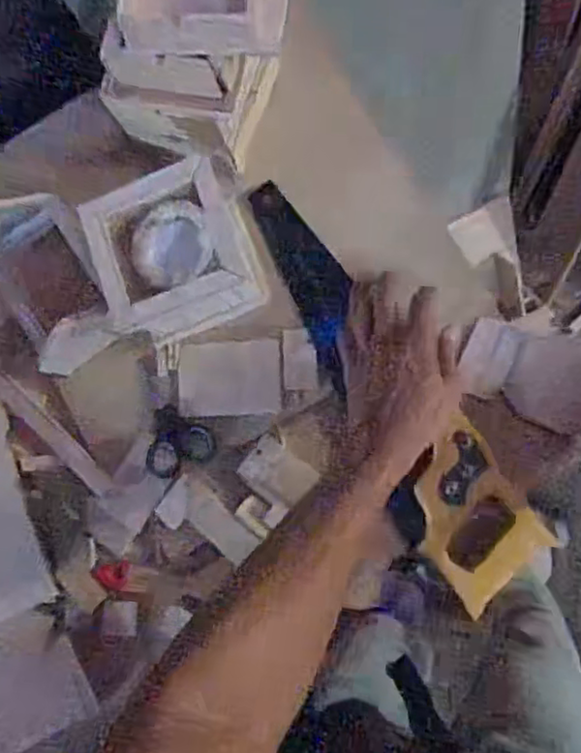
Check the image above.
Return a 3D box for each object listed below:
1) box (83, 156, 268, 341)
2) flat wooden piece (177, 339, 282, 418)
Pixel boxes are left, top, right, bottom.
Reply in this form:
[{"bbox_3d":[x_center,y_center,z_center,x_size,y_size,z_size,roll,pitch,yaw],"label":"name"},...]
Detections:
[{"bbox_3d":[-0.090,-0.100,0.543,0.117,0.094,0.117,-20,80,5],"label":"box"},{"bbox_3d":[-0.055,0.002,0.575,0.092,0.009,0.065,-3,82,8],"label":"flat wooden piece"}]

